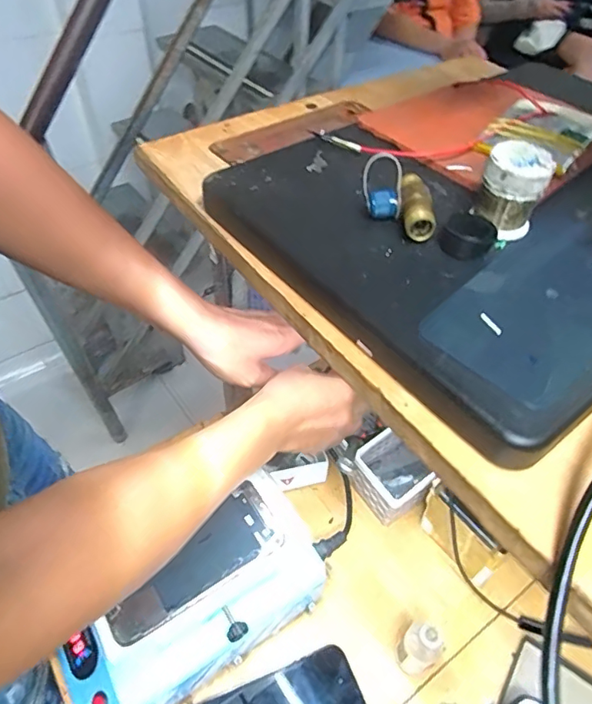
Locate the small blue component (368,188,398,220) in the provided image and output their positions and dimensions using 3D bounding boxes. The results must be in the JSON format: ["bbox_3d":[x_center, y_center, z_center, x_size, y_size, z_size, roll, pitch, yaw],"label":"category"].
[{"bbox_3d":[0.051,-0.086,0.302,0.013,0.015,0.013,2,48,-2],"label":"small blue component"}]

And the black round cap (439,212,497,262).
[{"bbox_3d":[0.097,-0.065,0.291,0.028,0.015,0.028,2,48,-2],"label":"black round cap"}]

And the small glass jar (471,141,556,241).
[{"bbox_3d":[0.120,-0.090,0.290,0.034,0.044,0.030,18,50,13],"label":"small glass jar"}]

